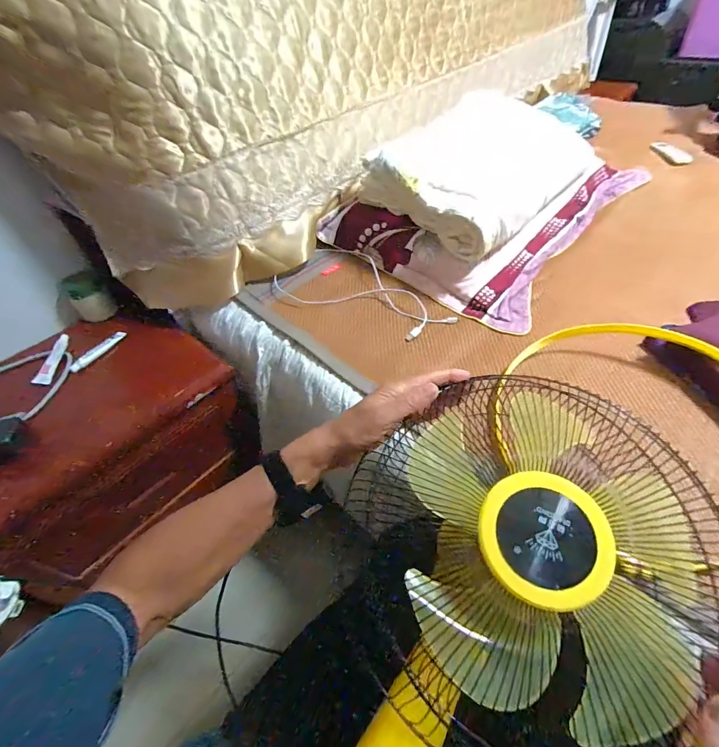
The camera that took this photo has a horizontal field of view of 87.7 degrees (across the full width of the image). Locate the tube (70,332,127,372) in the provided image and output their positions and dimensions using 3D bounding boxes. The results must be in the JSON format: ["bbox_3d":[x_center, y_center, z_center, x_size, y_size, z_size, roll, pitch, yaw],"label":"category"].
[{"bbox_3d":[-0.552,-0.050,0.795,0.021,0.019,0.127,17,52,20],"label":"tube"}]

